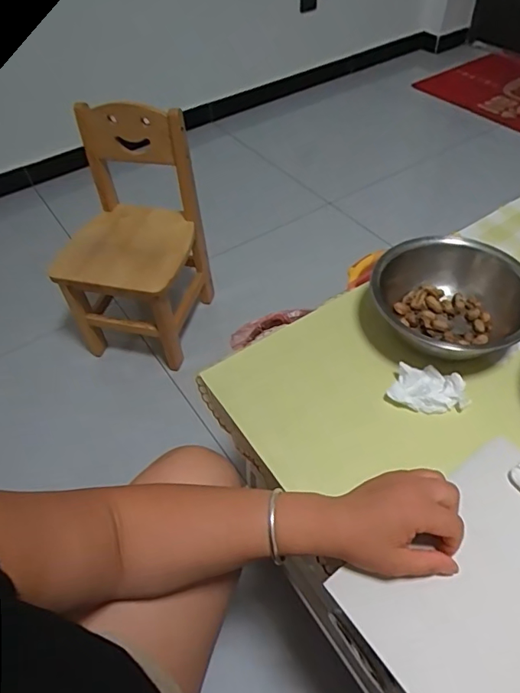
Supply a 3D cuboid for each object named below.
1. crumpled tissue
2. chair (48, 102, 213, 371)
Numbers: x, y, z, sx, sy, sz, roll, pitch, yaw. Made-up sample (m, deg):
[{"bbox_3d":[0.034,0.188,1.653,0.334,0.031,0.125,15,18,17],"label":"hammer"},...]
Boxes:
[{"bbox_3d":[0.188,0.044,0.556,0.081,0.026,0.055,-3,50,2],"label":"crumpled tissue"},{"bbox_3d":[-0.309,-0.235,1.134,0.297,0.509,0.330,6,51,9],"label":"chair"}]

